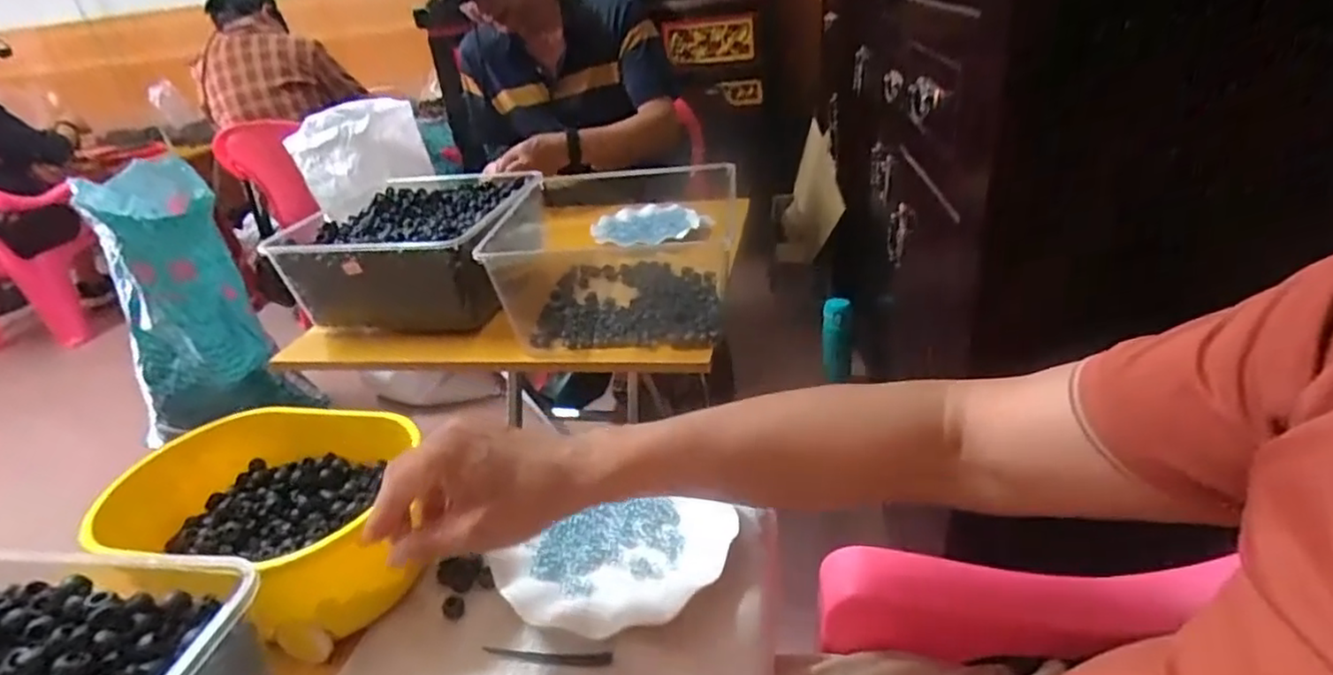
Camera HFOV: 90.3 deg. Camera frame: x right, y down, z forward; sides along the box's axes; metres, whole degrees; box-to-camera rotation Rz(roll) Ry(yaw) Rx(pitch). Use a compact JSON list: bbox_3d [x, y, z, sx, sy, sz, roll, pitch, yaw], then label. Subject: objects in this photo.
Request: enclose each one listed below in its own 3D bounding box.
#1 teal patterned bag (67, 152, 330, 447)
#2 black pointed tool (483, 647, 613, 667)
[{"bbox_3d":[-1.064,-0.070,1.447,0.293,0.520,0.328,-30,36,-35],"label":"teal patterned bag"},{"bbox_3d":[-0.080,0.214,0.445,0.090,0.008,0.011,-1,30,11],"label":"black pointed tool"}]

